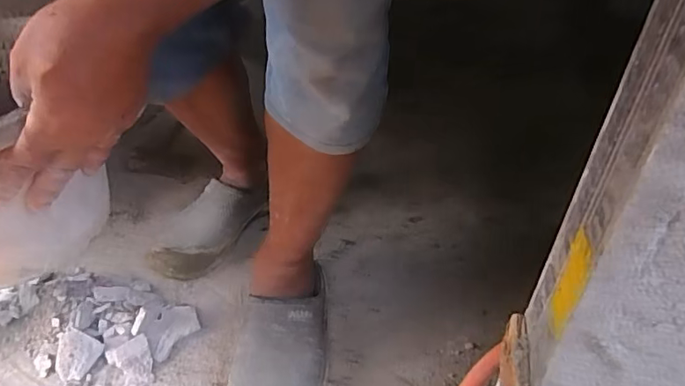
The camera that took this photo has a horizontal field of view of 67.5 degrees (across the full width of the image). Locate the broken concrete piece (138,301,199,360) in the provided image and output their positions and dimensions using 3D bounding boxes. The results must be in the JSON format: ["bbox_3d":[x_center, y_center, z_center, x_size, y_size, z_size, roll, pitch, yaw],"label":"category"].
[{"bbox_3d":[-0.205,0.160,0.611,0.061,0.023,0.077,-5,36,-13],"label":"broken concrete piece"}]

